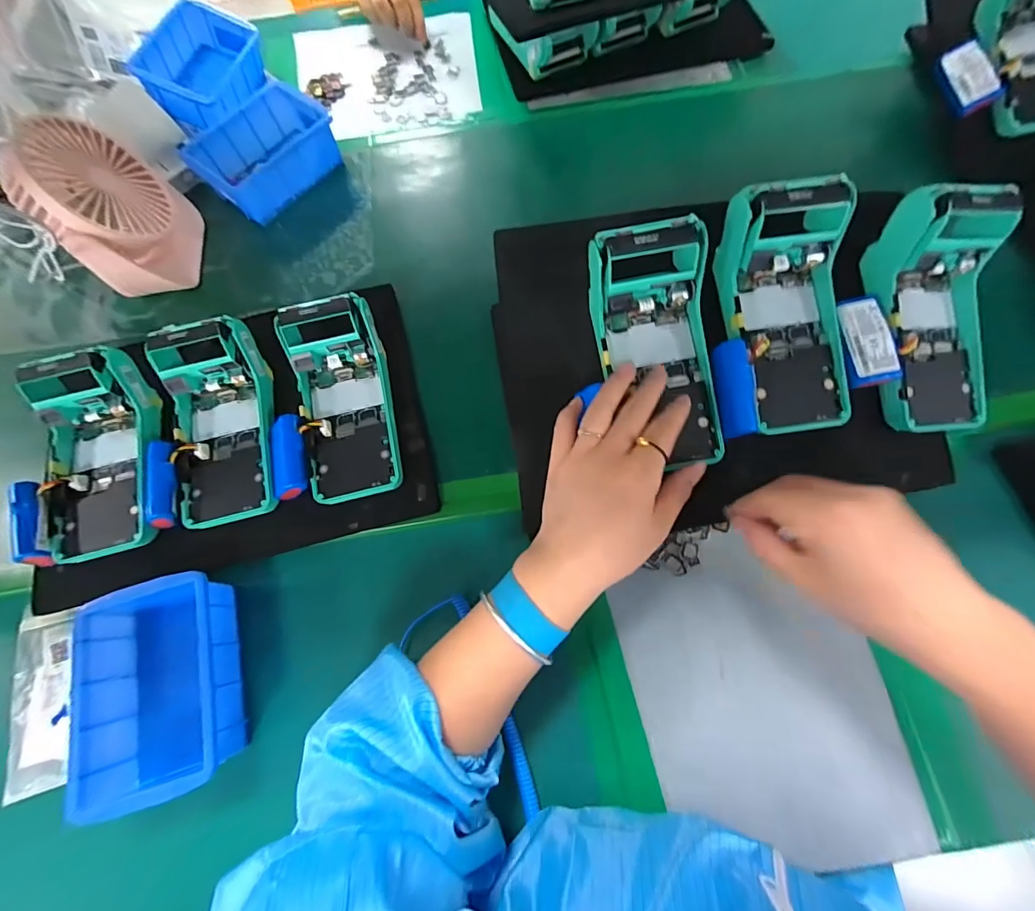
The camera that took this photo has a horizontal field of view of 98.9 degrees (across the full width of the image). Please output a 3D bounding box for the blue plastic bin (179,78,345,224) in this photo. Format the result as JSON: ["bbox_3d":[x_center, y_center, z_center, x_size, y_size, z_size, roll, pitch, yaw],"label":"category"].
[{"bbox_3d":[-0.279,-0.336,0.493,0.103,0.055,0.147,35,71,14],"label":"blue plastic bin"}]

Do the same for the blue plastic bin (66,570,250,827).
[{"bbox_3d":[-0.268,0.170,0.340,0.100,0.057,0.162,-14,67,-6],"label":"blue plastic bin"}]

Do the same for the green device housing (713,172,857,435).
[{"bbox_3d":[0.198,-0.105,0.329,0.090,0.056,0.174,-17,101,-7],"label":"green device housing"}]

